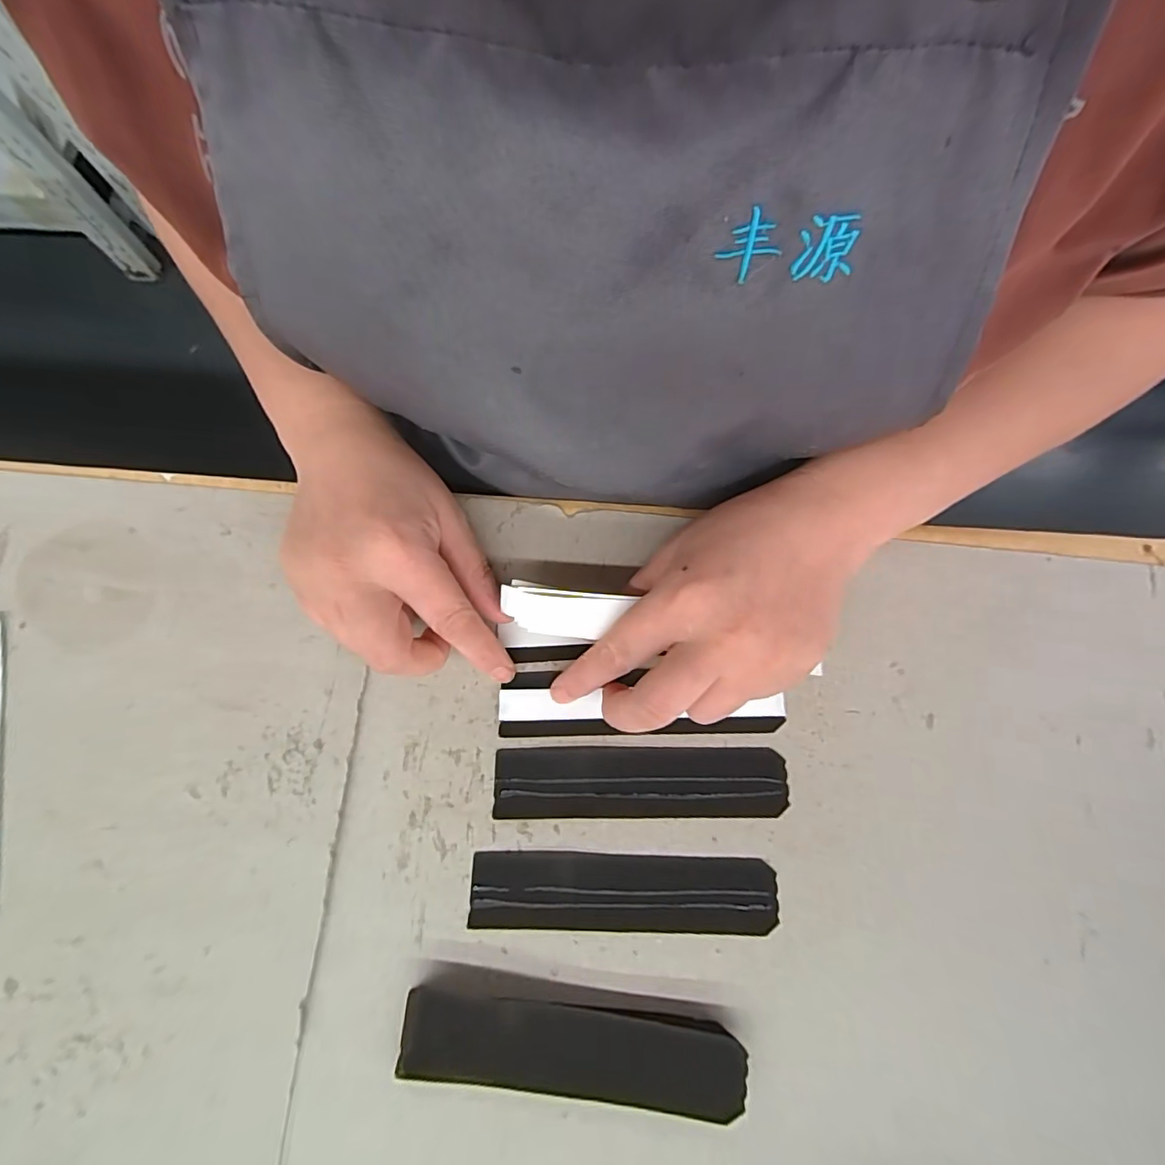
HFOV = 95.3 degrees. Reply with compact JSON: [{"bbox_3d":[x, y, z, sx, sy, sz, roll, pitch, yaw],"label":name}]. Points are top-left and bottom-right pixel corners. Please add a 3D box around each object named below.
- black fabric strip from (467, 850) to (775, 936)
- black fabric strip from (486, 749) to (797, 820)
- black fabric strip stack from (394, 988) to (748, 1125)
[{"bbox_3d":[0.018,0.144,0.246,0.138,0.004,0.032,1,76,0],"label":"black fabric strip"},{"bbox_3d":[0.027,0.097,0.256,0.138,0.004,0.032,0,76,0],"label":"black fabric strip"},{"bbox_3d":[-0.005,0.200,0.226,0.143,0.010,0.033,5,76,1],"label":"black fabric strip stack"}]

